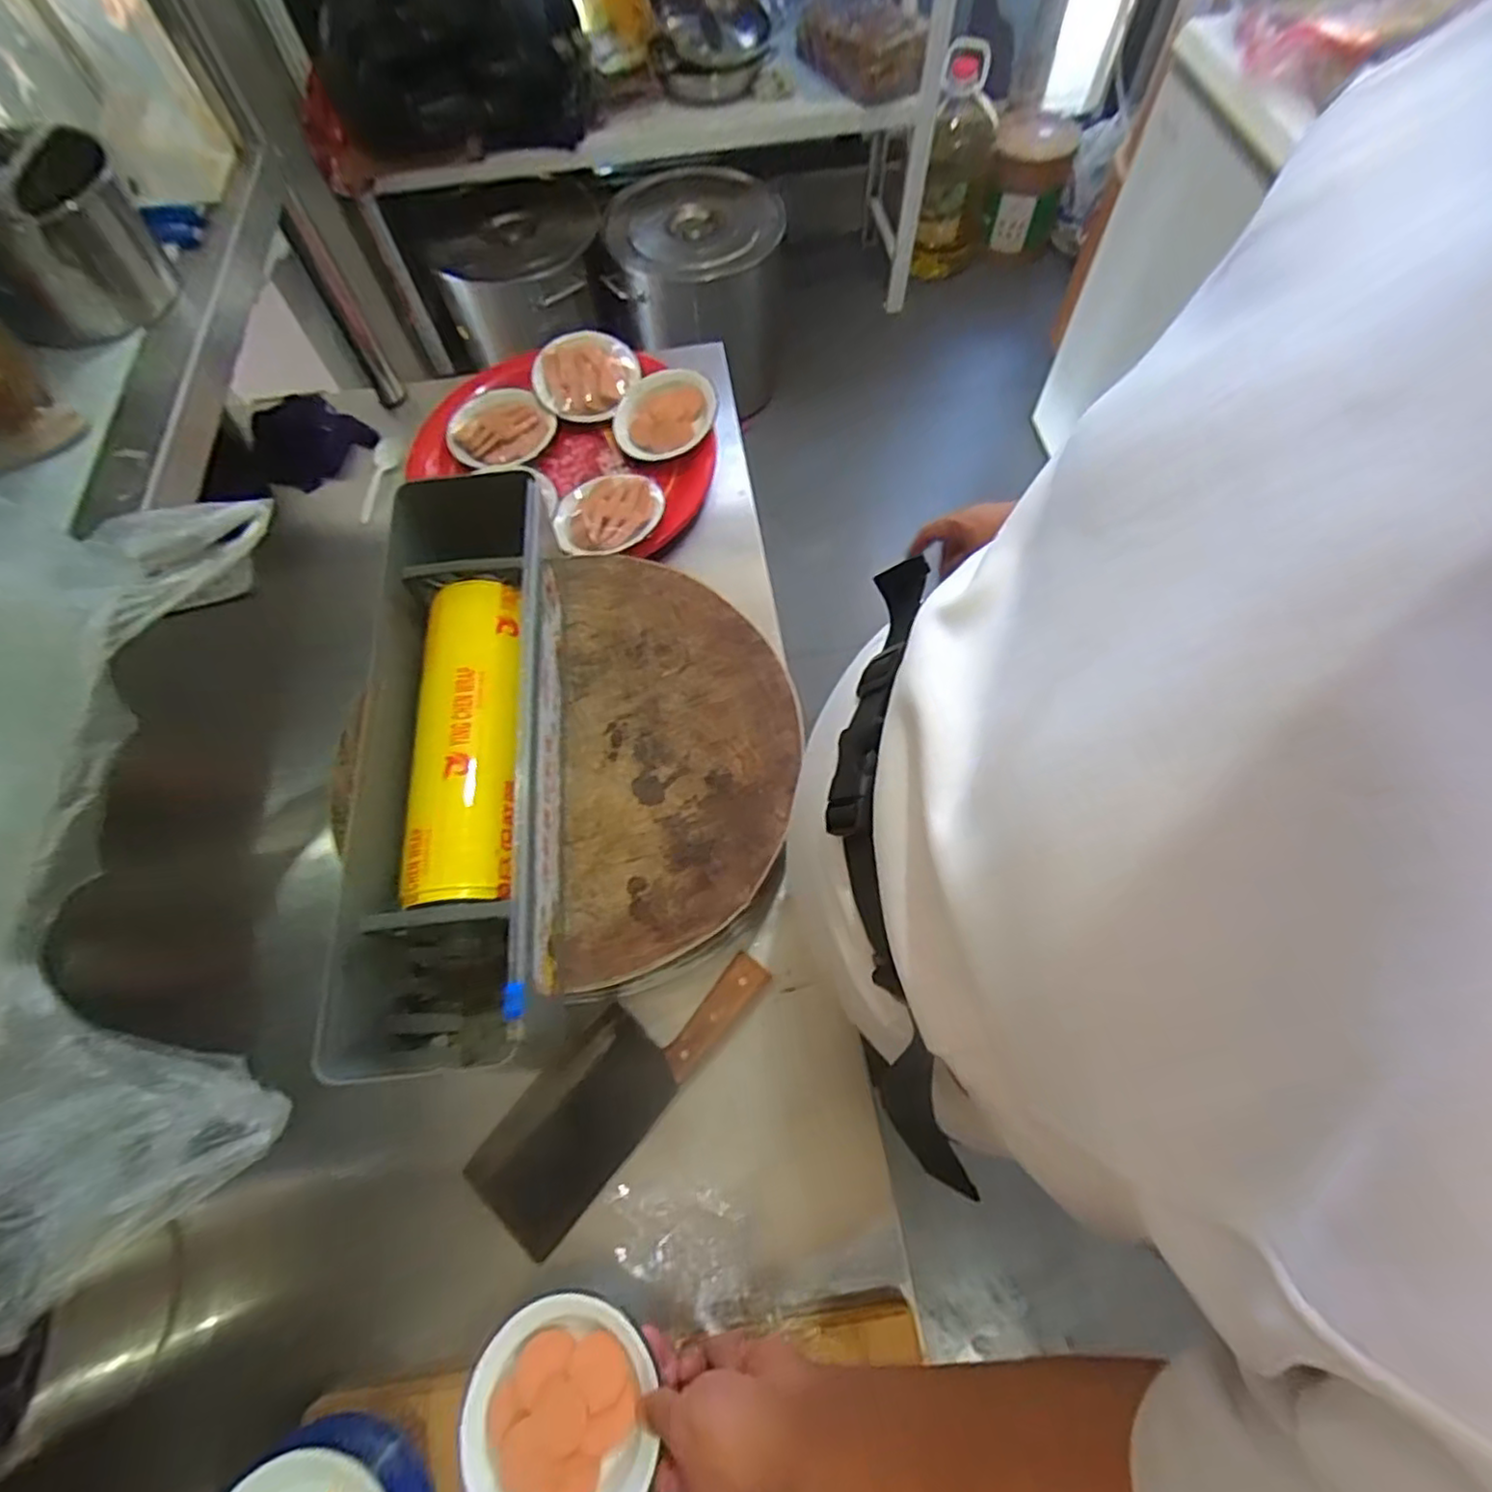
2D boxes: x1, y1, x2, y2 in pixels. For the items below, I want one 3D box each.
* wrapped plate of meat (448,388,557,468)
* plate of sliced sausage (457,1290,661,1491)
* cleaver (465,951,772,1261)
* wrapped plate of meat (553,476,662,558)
[{"bbox_3d":[-0.308,-0.394,0.867,0.121,0.029,0.114,-1,66,2],"label":"wrapped plate of meat"},{"bbox_3d":[-0.127,0.454,0.469,0.119,0.032,0.131,-8,66,-2],"label":"plate of sliced sausage"},{"bbox_3d":[-0.104,0.271,0.581,0.091,0.019,0.269,38,73,17],"label":"cleaver"},{"bbox_3d":[-0.160,-0.268,0.798,0.122,0.032,0.128,-1,66,2],"label":"wrapped plate of meat"}]

